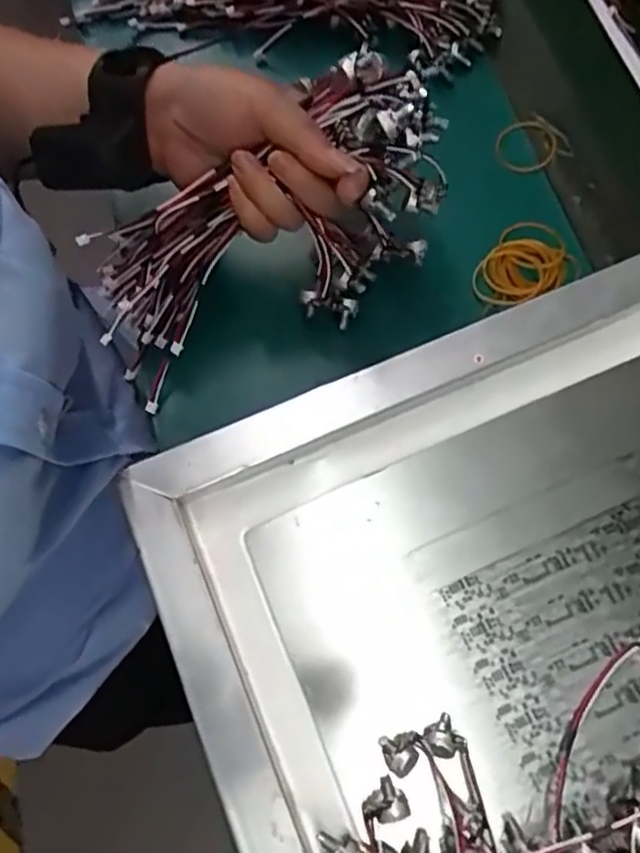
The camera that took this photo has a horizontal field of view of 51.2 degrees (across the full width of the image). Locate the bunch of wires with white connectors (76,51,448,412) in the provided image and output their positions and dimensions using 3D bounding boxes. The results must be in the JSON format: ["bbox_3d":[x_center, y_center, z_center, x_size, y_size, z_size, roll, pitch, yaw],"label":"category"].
[{"bbox_3d":[-0.034,-0.113,0.402,0.233,0.098,0.093,-21,67,15],"label":"bunch of wires with white connectors"}]

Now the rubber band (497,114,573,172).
[{"bbox_3d":[0.153,-0.203,0.484,0.050,0.009,0.044,-25,72,-4],"label":"rubber band"}]

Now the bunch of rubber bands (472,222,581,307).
[{"bbox_3d":[0.138,-0.105,0.439,0.055,0.010,0.074,33,75,14],"label":"bunch of rubber bands"}]

